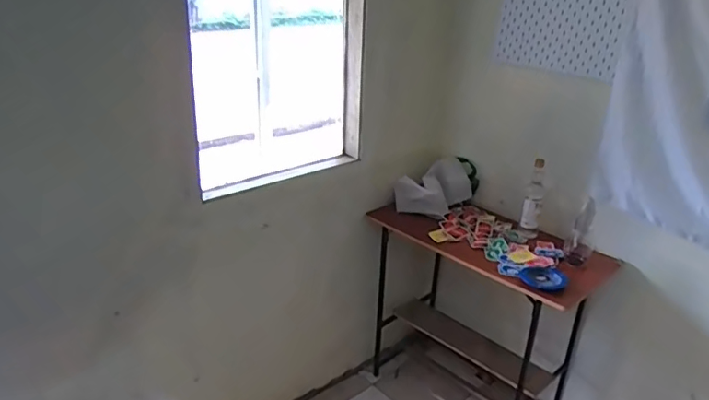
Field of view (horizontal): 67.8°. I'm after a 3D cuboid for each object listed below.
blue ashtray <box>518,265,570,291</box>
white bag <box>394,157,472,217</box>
[{"bbox_3d":[0.560,0.223,1.567,0.118,0.036,0.127,3,25,-1],"label":"blue ashtray"},{"bbox_3d":[0.287,-0.041,1.927,0.256,0.158,0.169,-19,34,-40],"label":"white bag"}]

